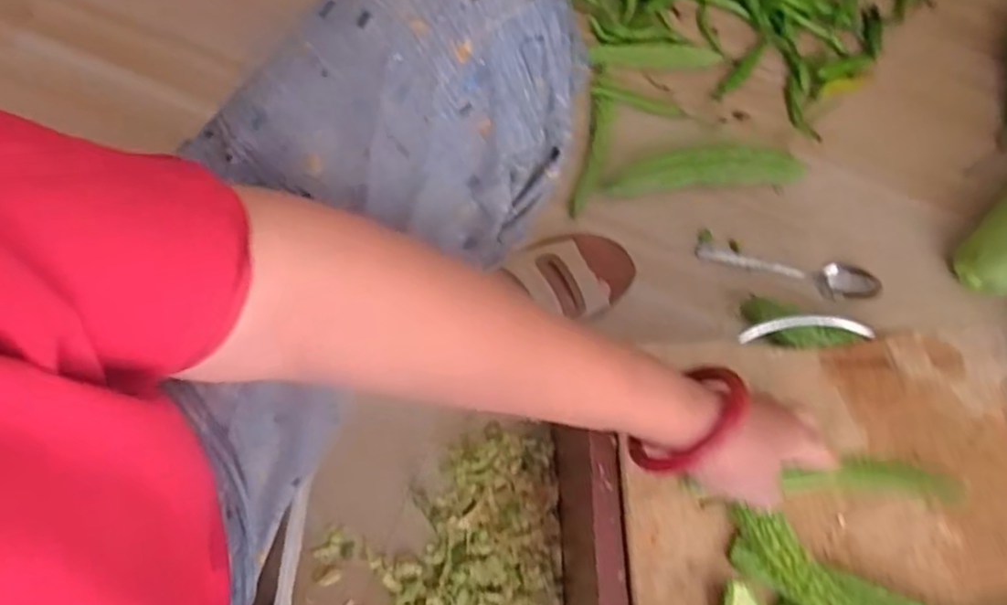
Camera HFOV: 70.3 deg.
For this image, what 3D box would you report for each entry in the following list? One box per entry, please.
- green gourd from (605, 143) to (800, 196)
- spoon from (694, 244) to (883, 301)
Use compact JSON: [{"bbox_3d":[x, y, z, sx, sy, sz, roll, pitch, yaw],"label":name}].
[{"bbox_3d":[0.227,-0.149,0.793,0.226,0.035,0.043,-5,80,-2],"label":"green gourd"},{"bbox_3d":[0.312,-0.033,0.784,0.196,0.021,0.041,9,79,0],"label":"spoon"}]

